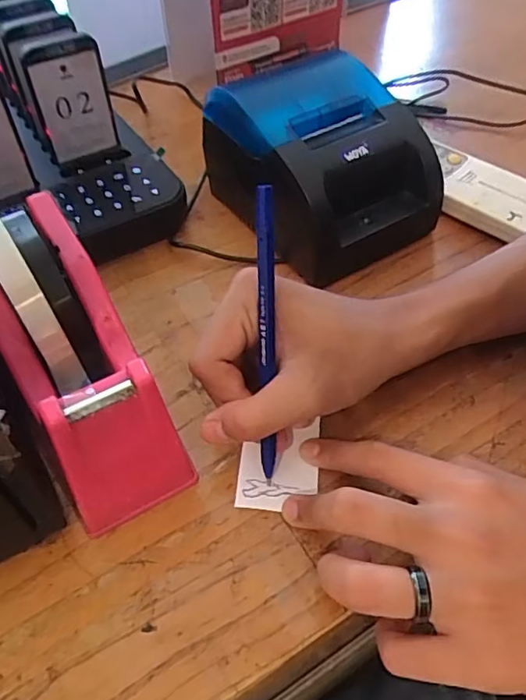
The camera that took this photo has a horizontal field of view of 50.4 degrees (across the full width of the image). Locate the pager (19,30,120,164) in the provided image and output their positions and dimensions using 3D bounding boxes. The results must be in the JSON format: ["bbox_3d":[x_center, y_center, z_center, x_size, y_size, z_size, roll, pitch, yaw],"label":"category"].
[{"bbox_3d":[-0.131,-0.174,0.386,0.053,0.080,0.012,-21,54,-16],"label":"pager"}]

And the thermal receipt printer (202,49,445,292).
[{"bbox_3d":[0.039,-0.130,0.382,0.110,0.089,0.135,-23,55,-18],"label":"thermal receipt printer"}]

